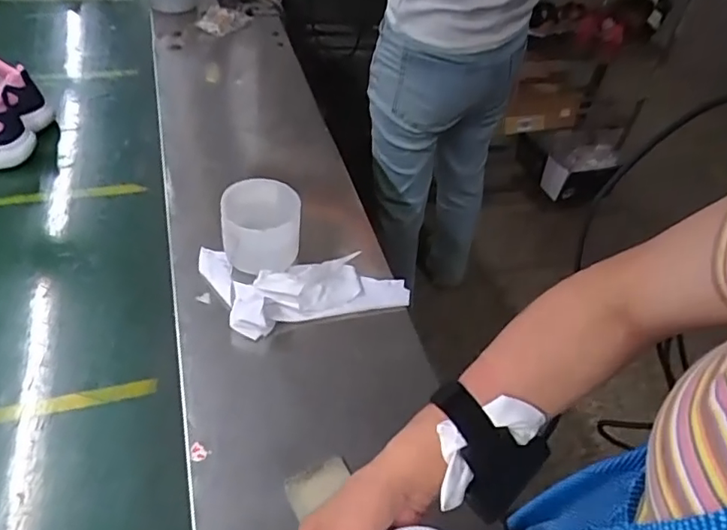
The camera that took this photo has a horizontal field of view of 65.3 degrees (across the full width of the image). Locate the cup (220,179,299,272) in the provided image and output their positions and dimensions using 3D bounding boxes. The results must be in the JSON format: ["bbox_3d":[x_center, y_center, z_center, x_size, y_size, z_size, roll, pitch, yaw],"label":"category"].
[{"bbox_3d":[-0.127,-0.043,0.708,0.093,0.096,0.086,3,45,-3],"label":"cup"}]

